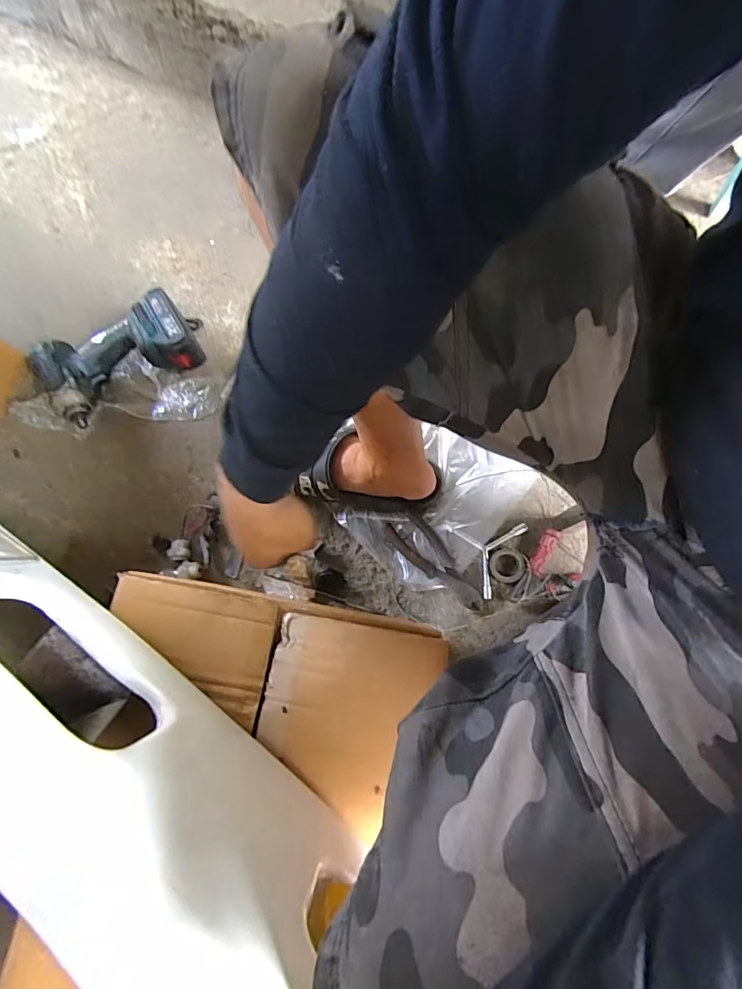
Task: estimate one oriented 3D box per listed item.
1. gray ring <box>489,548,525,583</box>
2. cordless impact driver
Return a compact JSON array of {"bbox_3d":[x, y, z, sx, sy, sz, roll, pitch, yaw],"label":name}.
[{"bbox_3d":[0.193,0.099,0.651,0.046,0.009,0.048,0,75,1],"label":"gray ring"},{"bbox_3d":[-0.388,-0.218,0.714,0.252,0.079,0.144,-29,77,-6],"label":"cordless impact driver"}]

